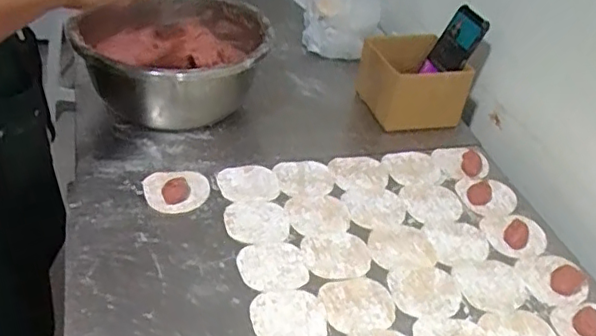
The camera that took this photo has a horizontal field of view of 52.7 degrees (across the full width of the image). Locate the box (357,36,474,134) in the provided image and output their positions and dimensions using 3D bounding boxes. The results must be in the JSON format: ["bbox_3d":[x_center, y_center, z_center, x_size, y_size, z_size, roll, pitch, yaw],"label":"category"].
[{"bbox_3d":[0.180,-0.138,0.972,0.130,0.094,0.155,-7,41,-17],"label":"box"}]

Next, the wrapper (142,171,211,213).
[{"bbox_3d":[-0.156,0.029,0.776,0.081,0.017,0.073,-8,42,-18],"label":"wrapper"}]

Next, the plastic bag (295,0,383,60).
[{"bbox_3d":[0.071,-0.273,1.114,0.157,0.126,0.147,10,39,2],"label":"plastic bag"}]

